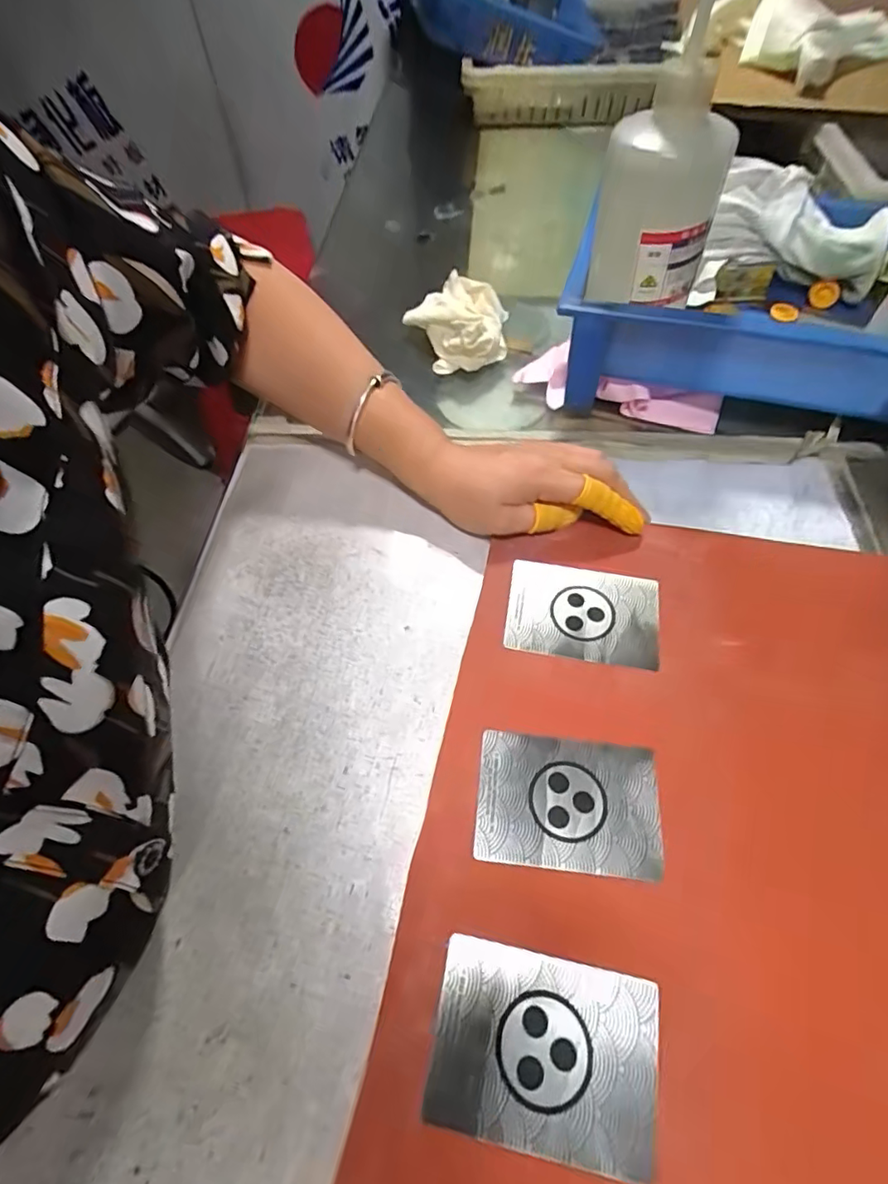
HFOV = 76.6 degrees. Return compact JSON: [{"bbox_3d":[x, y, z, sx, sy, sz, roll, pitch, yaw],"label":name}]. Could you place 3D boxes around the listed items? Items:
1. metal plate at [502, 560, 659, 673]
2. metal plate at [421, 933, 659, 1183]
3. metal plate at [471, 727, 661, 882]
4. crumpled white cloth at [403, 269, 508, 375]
[{"bbox_3d":[0.082,0.011,0.337,0.087,0.006,0.063,8,59,7],"label":"metal plate"},{"bbox_3d":[0.039,0.182,0.223,0.086,0.004,0.062,9,58,8],"label":"metal plate"},{"bbox_3d":[0.060,0.103,0.276,0.087,0.004,0.061,5,57,5],"label":"metal plate"},{"bbox_3d":[0.019,-0.231,0.487,0.081,0.049,0.078,-22,59,-12],"label":"crumpled white cloth"}]

